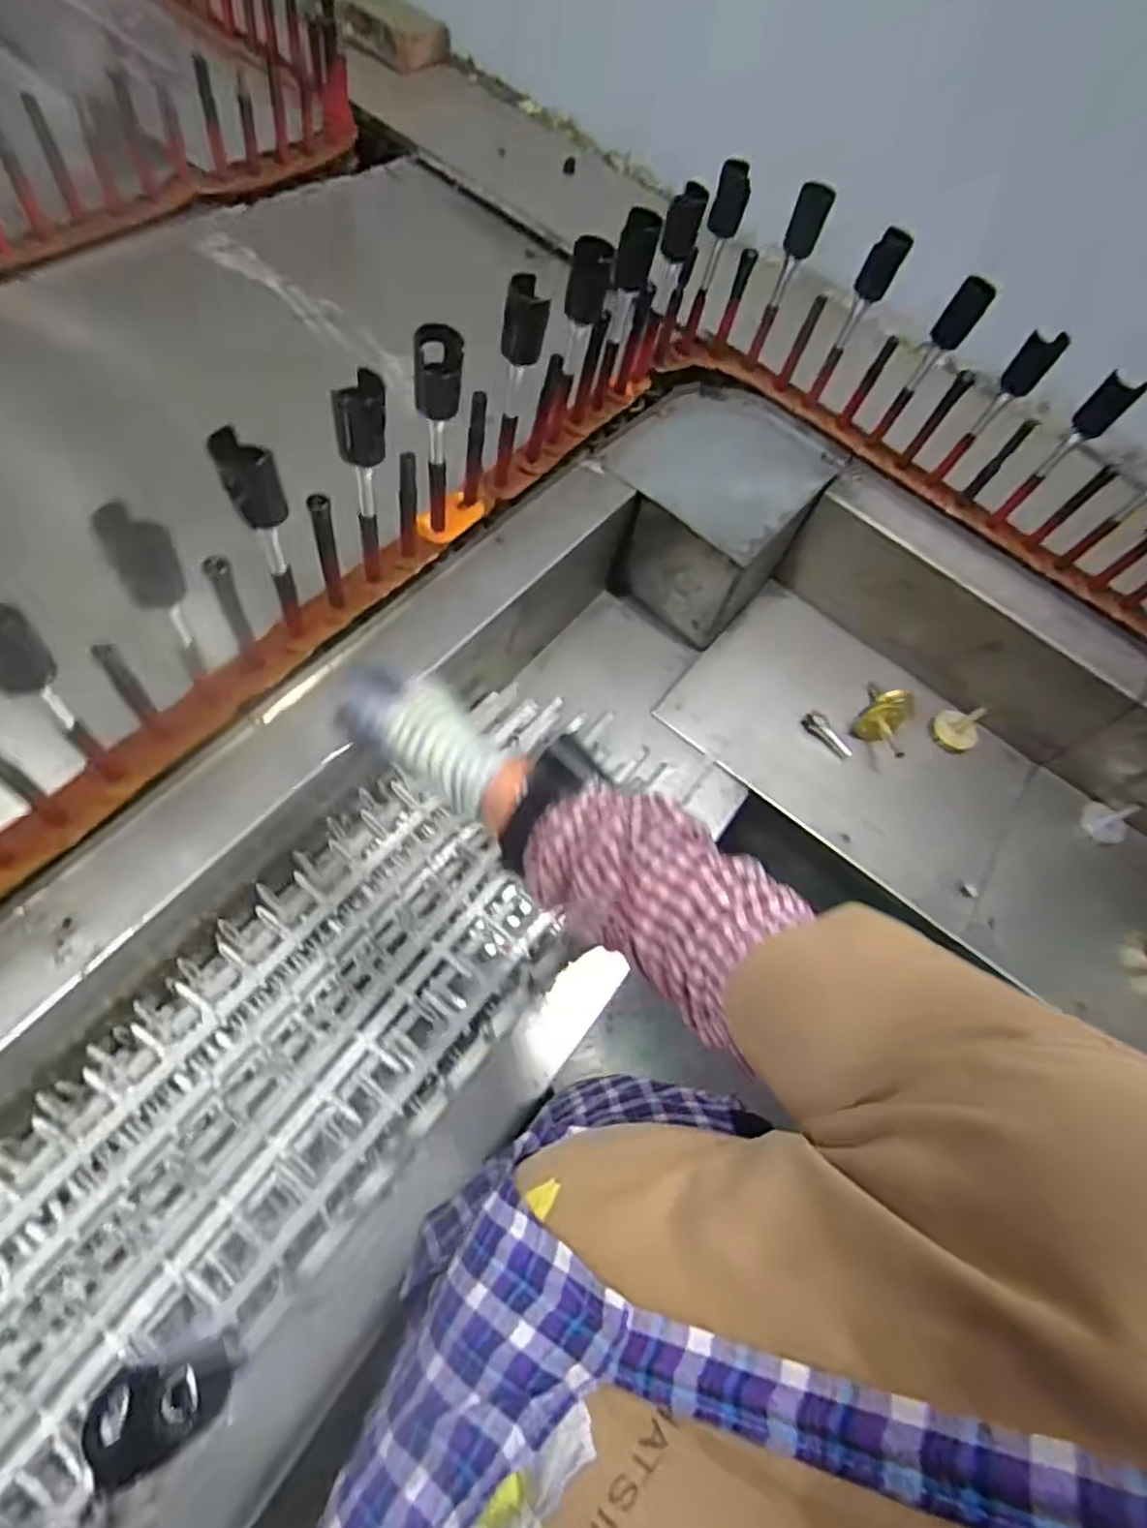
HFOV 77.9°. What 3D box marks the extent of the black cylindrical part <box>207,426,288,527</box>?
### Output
[{"bbox_3d":[-0.244,-0.215,0.541,0.037,0.077,0.036,1,64,-2],"label":"black cylindrical part"}]

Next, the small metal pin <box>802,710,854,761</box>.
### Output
[{"bbox_3d":[0.372,-0.042,1.038,0.034,0.016,0.083,-36,71,-17],"label":"small metal pin"}]

